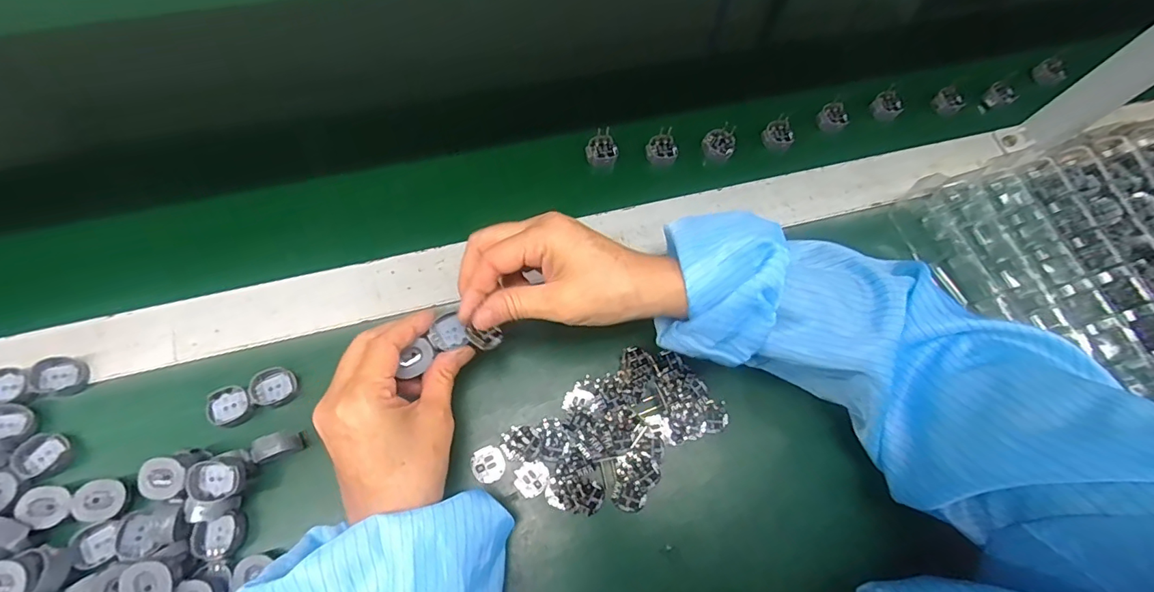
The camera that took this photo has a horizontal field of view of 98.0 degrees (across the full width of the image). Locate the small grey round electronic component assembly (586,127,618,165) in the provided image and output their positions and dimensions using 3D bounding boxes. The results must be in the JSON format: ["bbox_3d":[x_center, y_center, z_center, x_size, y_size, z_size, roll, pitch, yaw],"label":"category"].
[{"bbox_3d":[0.023,-0.136,0.457,0.027,0.013,0.031,1,70,-4],"label":"small grey round electronic component assembly"}]

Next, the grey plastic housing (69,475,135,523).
[{"bbox_3d":[-0.305,0.132,0.326,0.031,0.012,0.026,-10,71,-8],"label":"grey plastic housing"}]

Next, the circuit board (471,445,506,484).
[{"bbox_3d":[-0.062,0.119,0.353,0.023,0.004,0.024,-27,74,-13],"label":"circuit board"}]

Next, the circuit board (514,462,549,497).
[{"bbox_3d":[-0.032,0.128,0.351,0.023,0.004,0.022,2,70,-3],"label":"circuit board"}]

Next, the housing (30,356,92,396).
[{"bbox_3d":[-0.362,0.056,0.353,0.030,0.014,0.027,10,70,0],"label":"housing"}]

